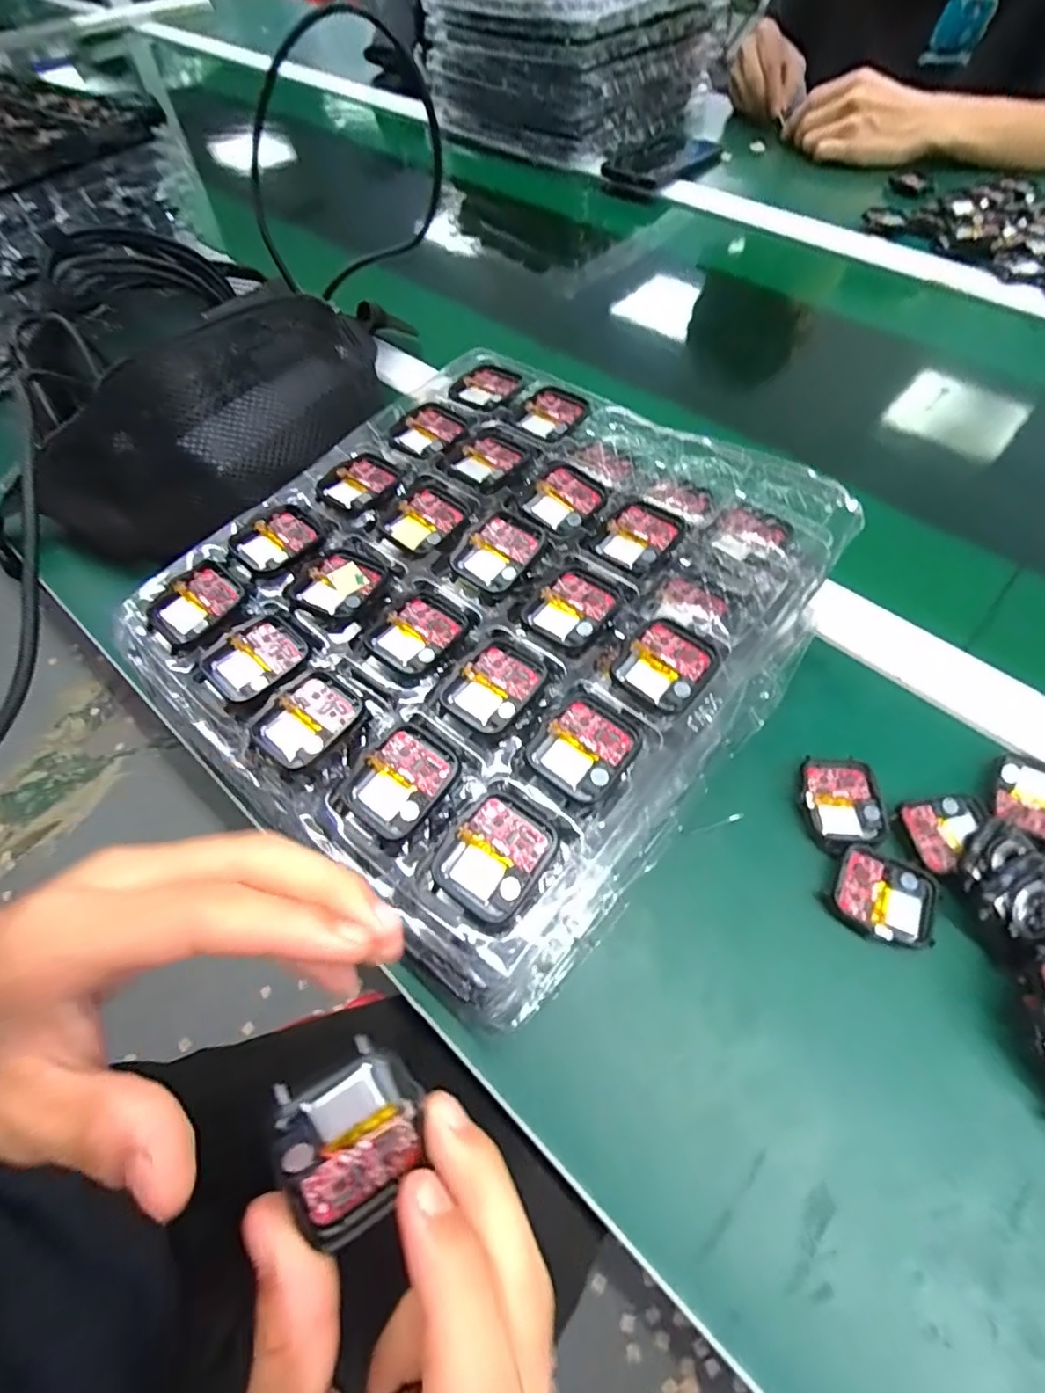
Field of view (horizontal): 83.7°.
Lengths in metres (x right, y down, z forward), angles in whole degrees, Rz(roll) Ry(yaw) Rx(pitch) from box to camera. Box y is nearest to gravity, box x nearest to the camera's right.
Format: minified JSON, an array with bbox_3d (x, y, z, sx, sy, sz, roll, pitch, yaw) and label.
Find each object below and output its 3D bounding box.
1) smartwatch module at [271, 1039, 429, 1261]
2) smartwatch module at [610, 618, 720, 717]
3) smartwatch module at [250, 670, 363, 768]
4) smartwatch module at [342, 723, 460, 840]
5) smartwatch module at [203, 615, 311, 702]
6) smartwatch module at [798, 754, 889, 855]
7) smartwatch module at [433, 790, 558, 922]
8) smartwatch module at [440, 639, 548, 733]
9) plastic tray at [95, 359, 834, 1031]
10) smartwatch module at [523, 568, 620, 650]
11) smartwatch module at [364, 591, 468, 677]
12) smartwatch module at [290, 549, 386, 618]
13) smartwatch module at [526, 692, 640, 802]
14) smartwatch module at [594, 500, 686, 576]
[{"bbox_3d":[-0.047,0.123,0.161,0.037,0.006,0.048,-16,96,-30],"label":"smartwatch module"},{"bbox_3d":[0.065,-0.014,0.261,0.037,0.006,0.042,37,67,21],"label":"smartwatch module"},{"bbox_3d":[-0.093,0.010,0.255,0.035,0.006,0.042,37,67,21],"label":"smartwatch module"},{"bbox_3d":[-0.048,0.034,0.238,0.035,0.008,0.042,39,68,22],"label":"smartwatch module"},{"bbox_3d":[-0.123,-0.017,0.275,0.043,0.009,0.036,-41,66,-20],"label":"smartwatch module"},{"bbox_3d":[0.160,0.054,0.294,0.037,0.007,0.047,-3,59,0],"label":"smartwatch module"},{"bbox_3d":[-0.010,0.061,0.224,0.036,0.005,0.043,36,74,17],"label":"smartwatch module"},{"bbox_3d":[-0.012,-0.005,0.260,0.036,0.007,0.040,34,66,20],"label":"smartwatch module"},{"bbox_3d":[-0.012,-0.045,0.308,0.265,0.074,0.293,37,63,18],"label":"plastic tray"},{"bbox_3d":[0.024,-0.042,0.278,0.036,0.008,0.038,37,67,21],"label":"smartwatch module"},{"bbox_3d":[-0.049,-0.030,0.277,0.035,0.004,0.043,34,66,20],"label":"smartwatch module"},{"bbox_3d":[-0.091,-0.057,0.289,0.035,0.004,0.038,22,63,14],"label":"smartwatch module"},{"bbox_3d":[0.027,0.021,0.244,0.036,0.006,0.040,38,68,22],"label":"smartwatch module"},{"bbox_3d":[0.060,-0.082,0.299,0.033,0.006,0.044,39,68,22],"label":"smartwatch module"}]

